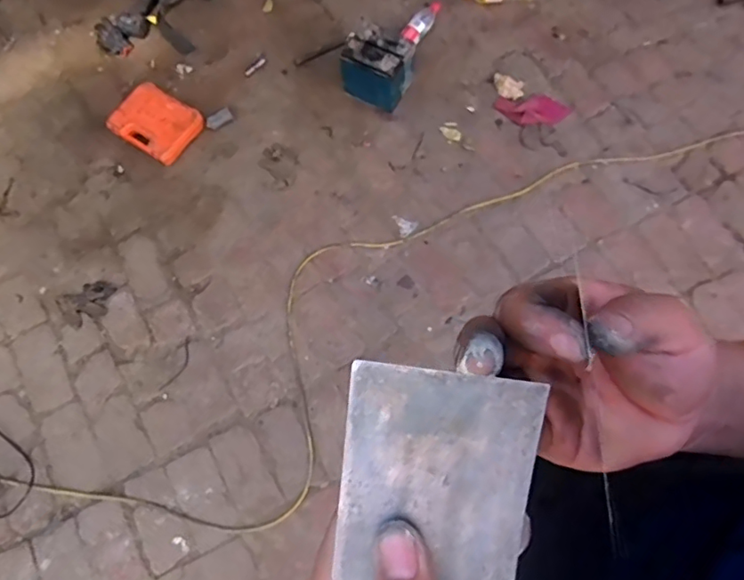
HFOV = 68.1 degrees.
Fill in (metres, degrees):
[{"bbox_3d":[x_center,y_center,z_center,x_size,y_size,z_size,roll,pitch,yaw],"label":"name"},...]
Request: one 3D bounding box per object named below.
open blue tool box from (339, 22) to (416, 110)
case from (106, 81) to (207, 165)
[{"bbox_3d":[0.017,-0.672,1.662,0.199,0.158,0.169,24,74,7],"label":"open blue tool box"},{"bbox_3d":[-0.652,-0.508,1.665,0.252,0.057,0.191,29,74,8],"label":"case"}]

